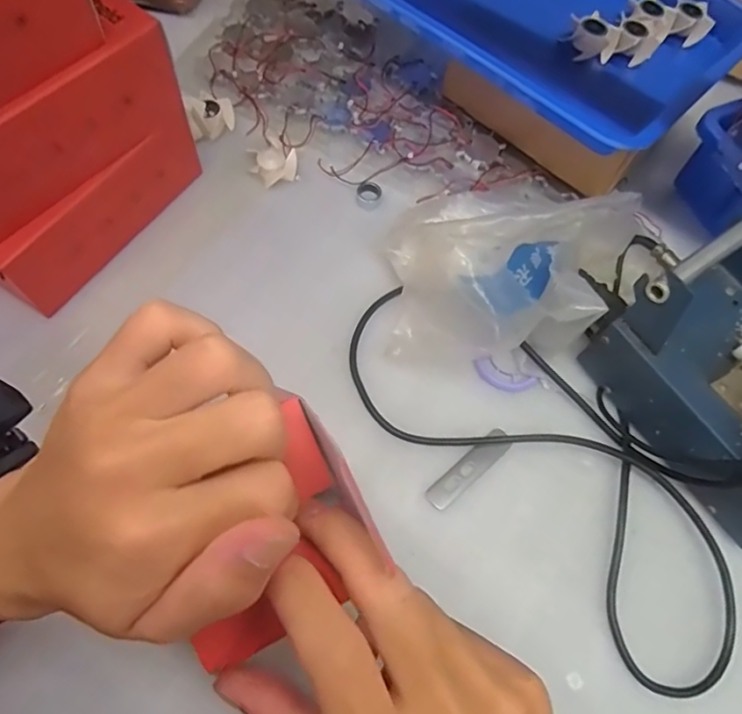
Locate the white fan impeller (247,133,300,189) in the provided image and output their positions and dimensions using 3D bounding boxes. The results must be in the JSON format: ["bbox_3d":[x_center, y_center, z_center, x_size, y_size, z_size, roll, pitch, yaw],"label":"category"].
[{"bbox_3d":[-0.088,-0.177,0.499,0.041,0.016,0.043,-19,70,-12],"label":"white fan impeller"}]

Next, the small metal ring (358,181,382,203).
[{"bbox_3d":[-0.001,-0.148,0.499,0.020,0.008,0.017,-14,70,-8],"label":"small metal ring"}]

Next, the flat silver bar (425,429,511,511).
[{"bbox_3d":[0.073,0.083,0.411,0.076,0.004,0.019,-38,75,-18],"label":"flat silver bar"}]

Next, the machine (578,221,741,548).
[{"bbox_3d":[0.253,0.014,0.388,0.115,0.109,0.200,-31,72,-16],"label":"machine"}]

